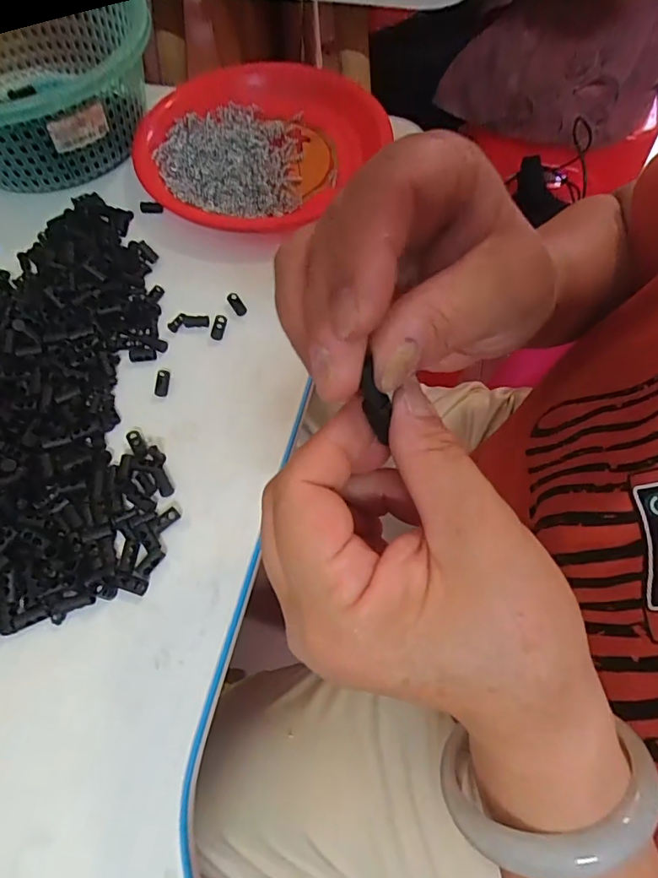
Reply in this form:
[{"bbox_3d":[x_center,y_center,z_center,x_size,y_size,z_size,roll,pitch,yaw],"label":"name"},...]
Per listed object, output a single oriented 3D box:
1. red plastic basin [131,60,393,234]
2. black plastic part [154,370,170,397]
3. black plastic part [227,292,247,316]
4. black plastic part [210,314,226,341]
[{"bbox_3d":[-0.071,-0.282,0.439,0.217,0.045,0.233,33,68,15],"label":"red plastic basin"},{"bbox_3d":[-0.120,-0.041,0.346,0.009,0.005,0.022,-1,63,0],"label":"black plastic part"},{"bbox_3d":[-0.072,-0.106,0.376,0.009,0.005,0.022,-30,67,-14],"label":"black plastic part"},{"bbox_3d":[-0.085,-0.086,0.367,0.009,0.005,0.022,8,64,4],"label":"black plastic part"}]

